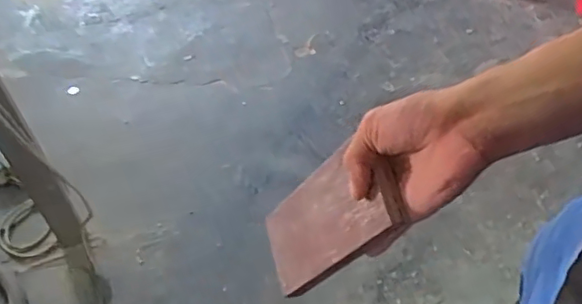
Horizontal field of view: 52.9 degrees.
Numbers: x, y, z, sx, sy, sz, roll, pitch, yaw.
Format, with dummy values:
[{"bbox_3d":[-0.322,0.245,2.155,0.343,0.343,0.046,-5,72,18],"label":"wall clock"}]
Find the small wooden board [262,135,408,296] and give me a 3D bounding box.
[{"bbox_3d":[0.028,0.058,0.500,0.010,0.172,0.087,3,59,-33],"label":"small wooden board"}]

